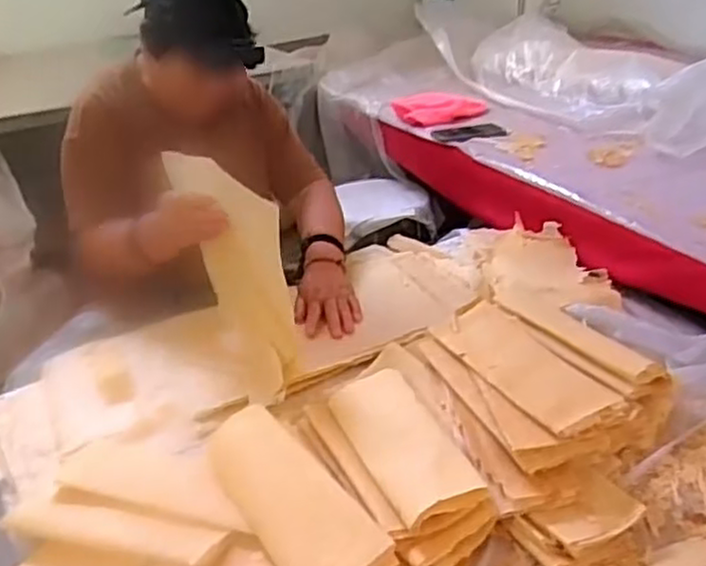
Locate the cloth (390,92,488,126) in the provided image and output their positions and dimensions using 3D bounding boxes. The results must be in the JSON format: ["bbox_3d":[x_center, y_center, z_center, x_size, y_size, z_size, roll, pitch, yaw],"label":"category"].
[{"bbox_3d":[0.219,-0.456,1.888,0.247,0.048,0.152,1,28,10],"label":"cloth"}]

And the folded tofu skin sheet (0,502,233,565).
[{"bbox_3d":[-0.266,0.279,0.824,0.254,0.024,0.069,4,29,16],"label":"folded tofu skin sheet"}]

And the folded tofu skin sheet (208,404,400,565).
[{"bbox_3d":[-0.074,0.241,0.837,0.104,0.043,0.282,-21,32,-28],"label":"folded tofu skin sheet"}]

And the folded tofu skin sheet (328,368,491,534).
[{"bbox_3d":[0.054,0.189,0.908,0.101,0.015,0.299,-29,27,-8],"label":"folded tofu skin sheet"}]

